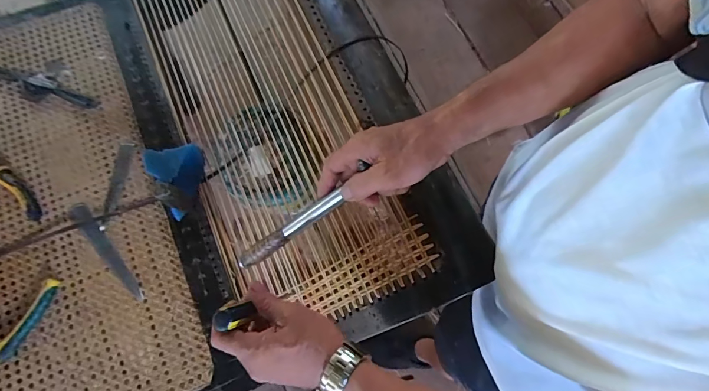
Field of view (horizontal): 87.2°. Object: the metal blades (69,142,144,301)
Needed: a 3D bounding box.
[{"bbox_3d":[-0.378,0.039,0.562,0.093,0.009,0.245,-14,75,0],"label":"metal blades"}]

